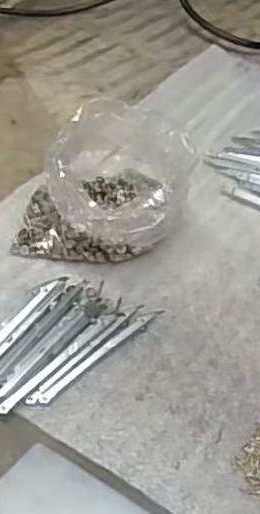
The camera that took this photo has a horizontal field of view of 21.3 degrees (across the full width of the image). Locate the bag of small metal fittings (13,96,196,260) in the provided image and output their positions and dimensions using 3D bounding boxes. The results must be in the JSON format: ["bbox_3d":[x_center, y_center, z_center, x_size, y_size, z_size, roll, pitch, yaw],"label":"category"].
[{"bbox_3d":[-0.017,-0.042,0.454,0.088,0.073,0.103,35,54,23],"label":"bag of small metal fittings"}]

